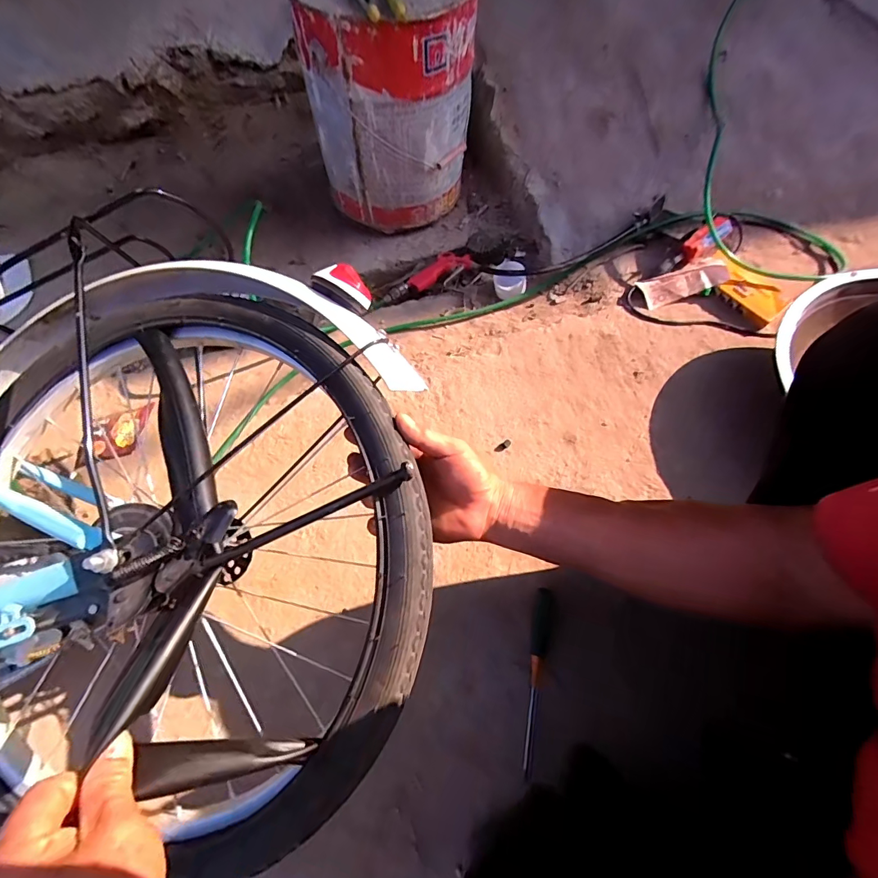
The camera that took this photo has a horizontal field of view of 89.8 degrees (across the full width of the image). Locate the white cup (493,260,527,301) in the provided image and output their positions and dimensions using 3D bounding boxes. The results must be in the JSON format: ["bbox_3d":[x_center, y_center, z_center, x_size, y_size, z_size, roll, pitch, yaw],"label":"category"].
[{"bbox_3d":[0.129,-0.301,0.824,0.056,0.047,0.068,-24,67,-6],"label":"white cup"}]

